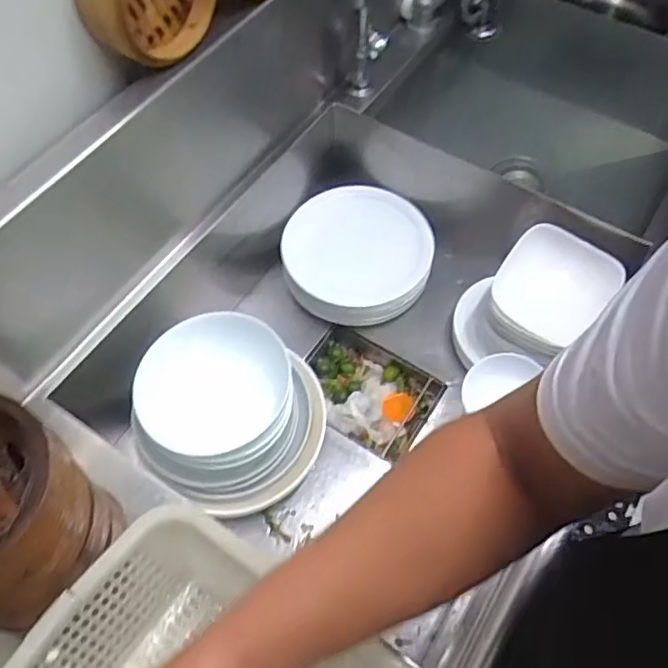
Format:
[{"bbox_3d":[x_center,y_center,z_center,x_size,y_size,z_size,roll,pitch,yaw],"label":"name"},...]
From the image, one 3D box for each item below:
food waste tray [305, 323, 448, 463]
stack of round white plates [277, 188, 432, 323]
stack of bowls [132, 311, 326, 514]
[{"bbox_3d":[0.042,0.091,0.989,0.214,0.060,0.152,28,63,16],"label":"food waste tray"},{"bbox_3d":[0.036,-0.129,1.013,0.232,0.094,0.215,-6,59,-3],"label":"stack of round white plates"},{"bbox_3d":[-0.132,0.099,0.809,0.241,0.168,0.211,-9,59,-5],"label":"stack of bowls"}]

